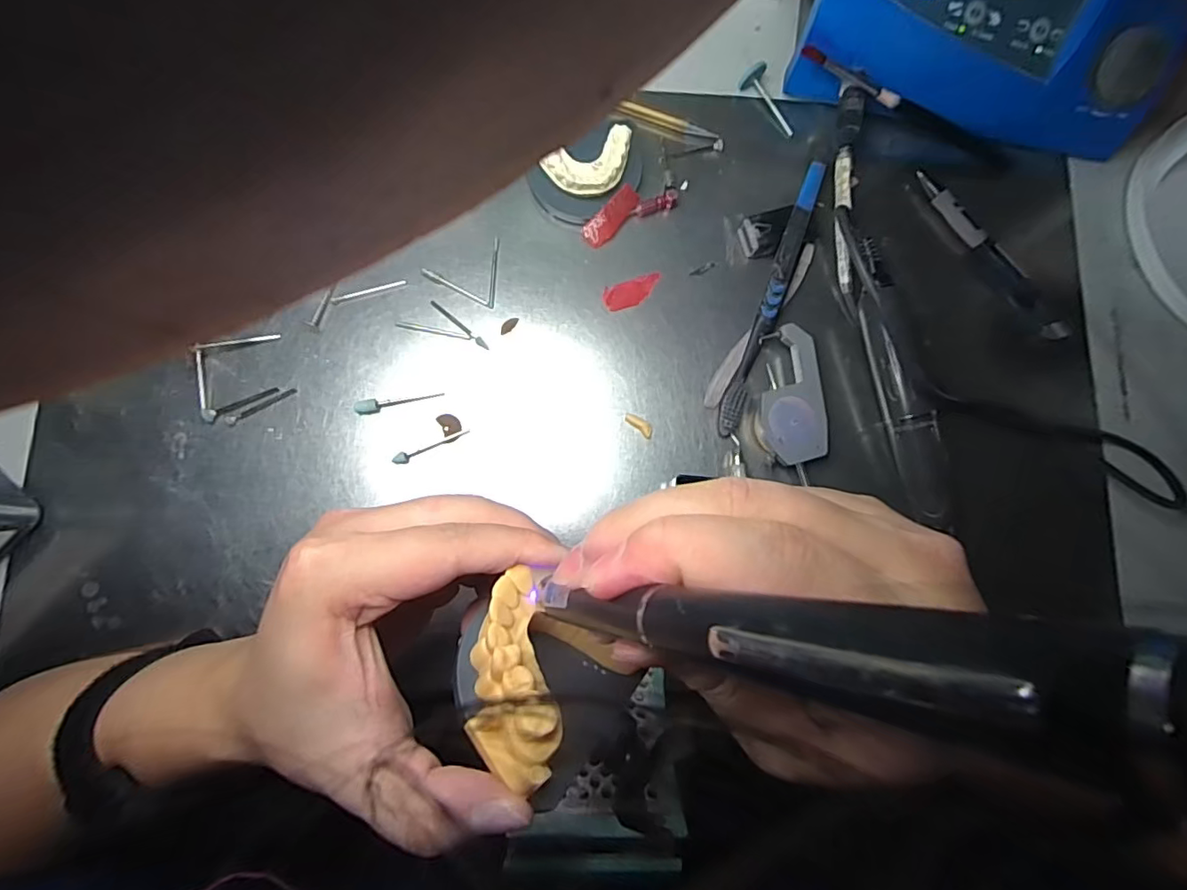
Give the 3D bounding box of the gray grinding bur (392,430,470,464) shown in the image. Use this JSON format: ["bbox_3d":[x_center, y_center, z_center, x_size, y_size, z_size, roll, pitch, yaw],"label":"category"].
[{"bbox_3d":[-0.089,0.001,0.306,0.044,0.005,0.006,-21,83,-6],"label":"gray grinding bur"}]

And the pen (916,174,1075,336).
[{"bbox_3d":[0.250,-0.120,0.349,0.012,0.017,0.130,-35,85,-8],"label":"pen"}]

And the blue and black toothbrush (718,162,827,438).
[{"bbox_3d":[0.104,-0.085,0.325,0.012,0.020,0.166,20,81,0],"label":"blue and black toothbrush"}]

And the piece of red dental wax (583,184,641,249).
[{"bbox_3d":[0.011,-0.137,0.330,0.040,0.004,0.014,-46,116,3],"label":"piece of red dental wax"}]

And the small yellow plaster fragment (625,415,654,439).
[{"bbox_3d":[0.027,-0.012,0.317,0.019,0.004,0.007,39,81,3],"label":"small yellow plaster fragment"}]

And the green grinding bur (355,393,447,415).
[{"bbox_3d":[-0.108,-0.023,0.308,0.047,0.004,0.008,-7,82,-4],"label":"green grinding bur"}]

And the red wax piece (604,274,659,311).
[{"bbox_3d":[0.024,-0.091,0.329,0.036,0.004,0.016,-19,83,-6],"label":"red wax piece"}]

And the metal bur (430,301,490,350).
[{"bbox_3d":[-0.077,-0.070,0.317,0.043,0.004,0.004,39,81,3],"label":"metal bur"}]

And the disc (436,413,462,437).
[{"bbox_3d":[-0.081,-0.012,0.309,0.011,0.004,0.013,-29,84,-7],"label":"disc"}]

